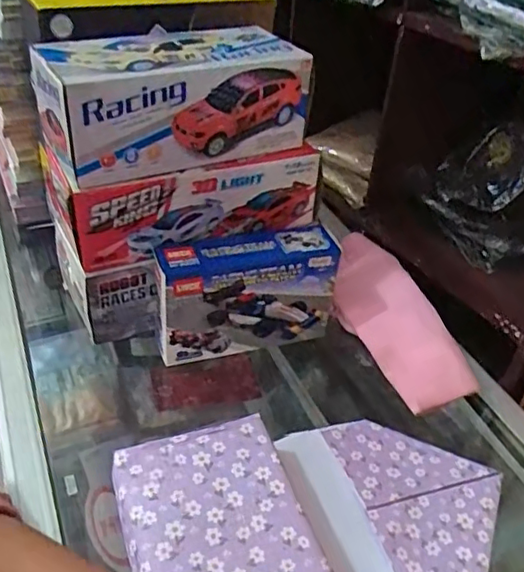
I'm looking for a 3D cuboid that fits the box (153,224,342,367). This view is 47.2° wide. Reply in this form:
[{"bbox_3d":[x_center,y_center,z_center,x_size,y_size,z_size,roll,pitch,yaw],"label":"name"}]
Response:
[{"bbox_3d":[-0.015,0.004,0.504,0.152,0.097,0.047,-10,41,-17],"label":"box"}]

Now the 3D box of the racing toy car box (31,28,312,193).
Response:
[{"bbox_3d":[-0.067,-0.145,0.464,0.200,0.077,0.086,-20,45,-28],"label":"racing toy car box"}]

